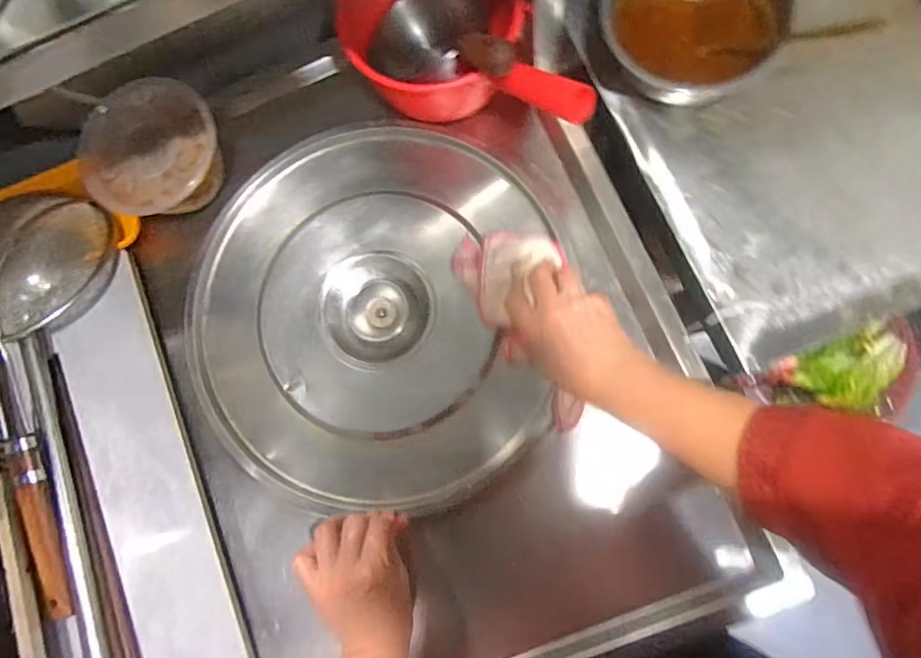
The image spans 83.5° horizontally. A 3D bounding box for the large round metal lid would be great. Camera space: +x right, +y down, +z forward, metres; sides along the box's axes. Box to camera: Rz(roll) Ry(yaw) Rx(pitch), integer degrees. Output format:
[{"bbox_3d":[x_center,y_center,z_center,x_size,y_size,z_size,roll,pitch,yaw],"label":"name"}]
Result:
[{"bbox_3d":[-0.094,-0.019,0.539,0.362,0.051,0.394,0,86,7],"label":"large round metal lid"}]

